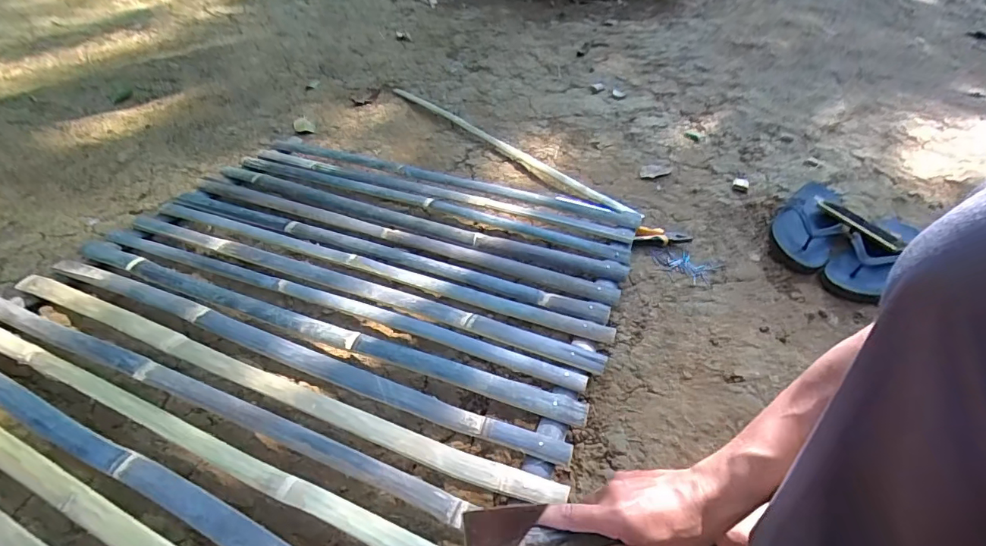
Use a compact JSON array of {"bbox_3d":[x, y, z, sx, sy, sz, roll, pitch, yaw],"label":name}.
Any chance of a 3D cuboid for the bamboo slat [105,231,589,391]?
[{"bbox_3d":[-0.293,0.029,0.736,0.893,0.013,0.039,15,45,16],"label":"bamboo slat"}]

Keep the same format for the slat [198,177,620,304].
[{"bbox_3d":[-0.218,-0.080,0.860,0.891,0.017,0.049,17,45,18],"label":"slat"}]

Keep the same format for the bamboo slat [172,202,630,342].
[{"bbox_3d":[-0.242,-0.025,0.802,0.899,0.011,0.041,15,45,16],"label":"bamboo slat"}]

